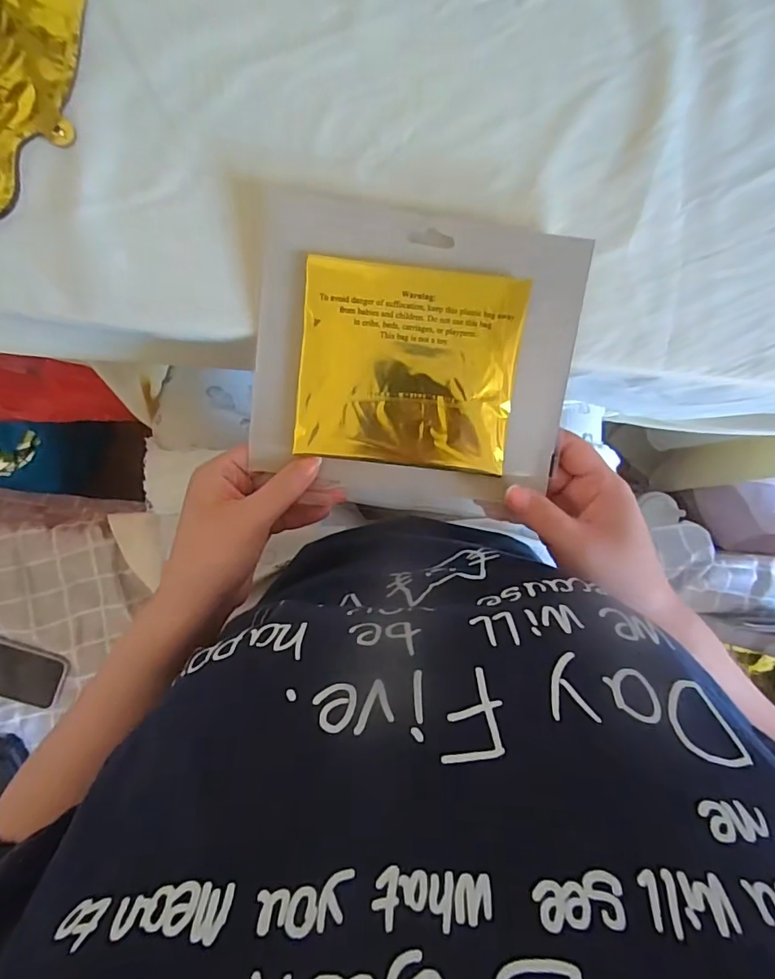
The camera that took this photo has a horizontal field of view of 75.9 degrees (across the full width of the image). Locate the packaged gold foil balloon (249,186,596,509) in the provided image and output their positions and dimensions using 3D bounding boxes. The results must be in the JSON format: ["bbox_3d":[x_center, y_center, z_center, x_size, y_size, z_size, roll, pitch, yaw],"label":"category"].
[{"bbox_3d":[0.017,-0.077,0.306,0.190,0.019,0.171,6,96,-4],"label":"packaged gold foil balloon"}]

